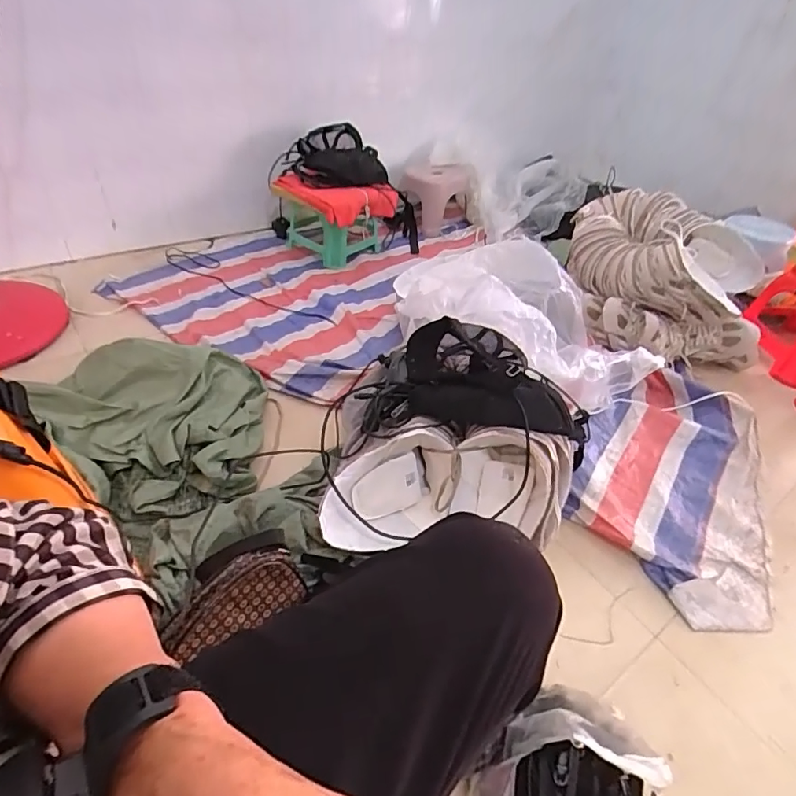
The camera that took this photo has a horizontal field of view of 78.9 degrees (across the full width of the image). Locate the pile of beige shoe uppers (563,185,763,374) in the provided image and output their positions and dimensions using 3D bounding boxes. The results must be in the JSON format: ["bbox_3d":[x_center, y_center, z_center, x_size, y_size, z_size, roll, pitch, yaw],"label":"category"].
[{"bbox_3d":[0.752,-0.334,1.359,0.469,0.305,0.415,5,42,-5],"label":"pile of beige shoe uppers"}]

